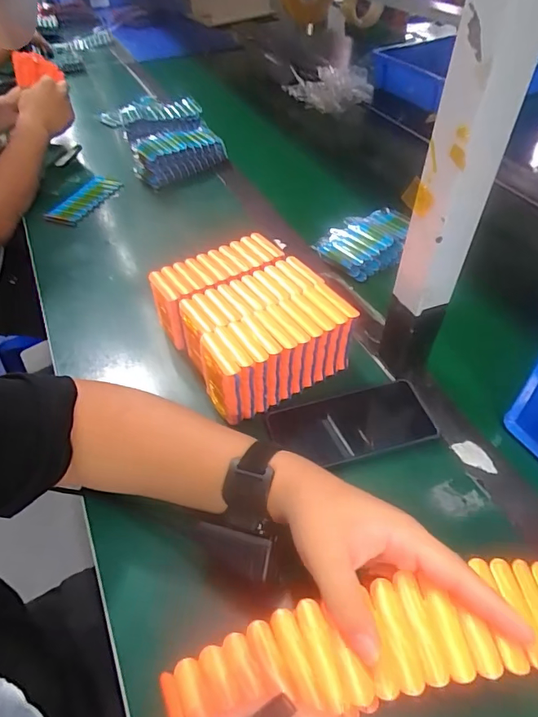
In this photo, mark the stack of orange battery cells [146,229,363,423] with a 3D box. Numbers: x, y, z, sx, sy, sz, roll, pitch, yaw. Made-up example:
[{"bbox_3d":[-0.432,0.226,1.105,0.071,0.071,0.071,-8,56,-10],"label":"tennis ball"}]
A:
[{"bbox_3d":[-0.024,-0.047,0.537,0.157,0.085,0.195,-25,52,-21],"label":"stack of orange battery cells"}]

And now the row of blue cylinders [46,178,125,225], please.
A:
[{"bbox_3d":[-0.325,-0.278,0.819,0.074,0.016,0.145,22,51,19],"label":"row of blue cylinders"}]

